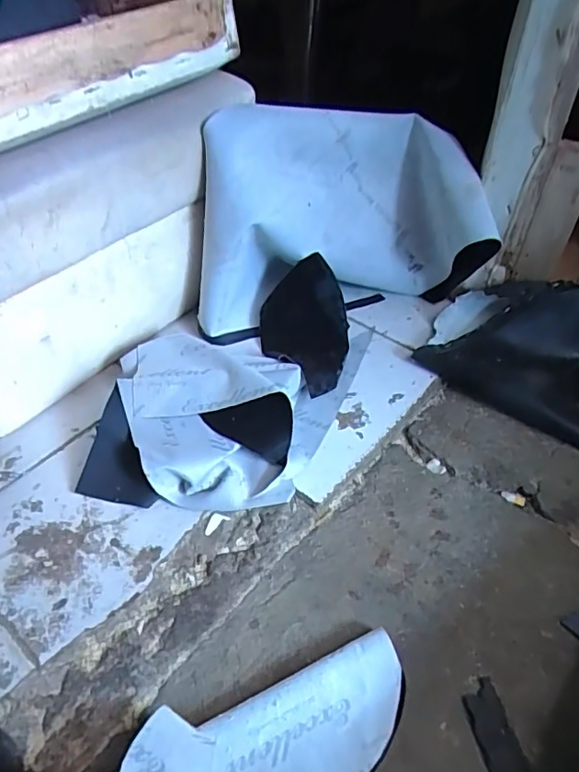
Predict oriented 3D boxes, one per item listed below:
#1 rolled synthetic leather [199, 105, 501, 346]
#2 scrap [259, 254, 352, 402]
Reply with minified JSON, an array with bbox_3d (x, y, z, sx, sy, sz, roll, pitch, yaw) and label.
[{"bbox_3d":[0.068,-0.238,0.780,0.394,0.265,0.175,-5,45,-4],"label":"rolled synthetic leather"},{"bbox_3d":[0.026,-0.079,0.758,0.126,0.095,0.200,-6,45,-5],"label":"scrap"}]

